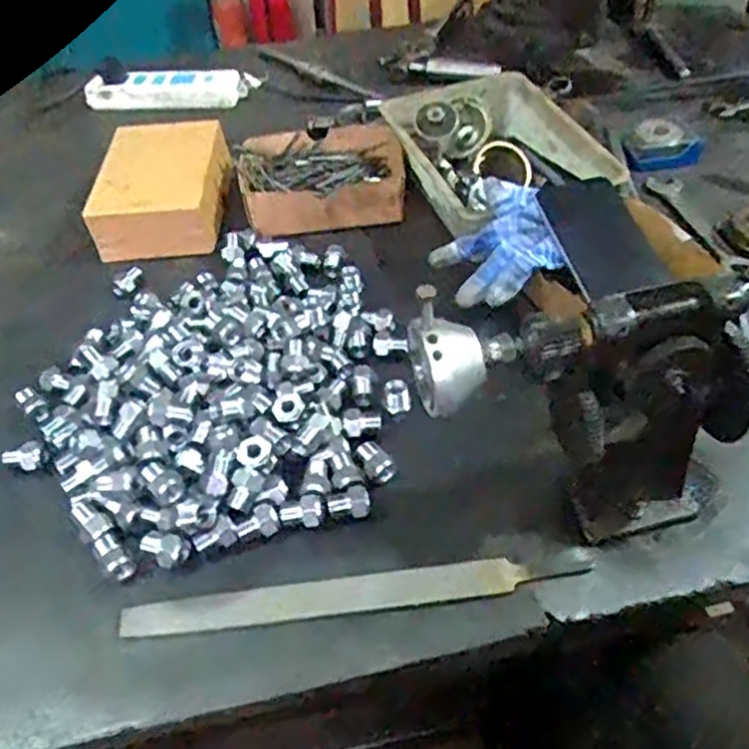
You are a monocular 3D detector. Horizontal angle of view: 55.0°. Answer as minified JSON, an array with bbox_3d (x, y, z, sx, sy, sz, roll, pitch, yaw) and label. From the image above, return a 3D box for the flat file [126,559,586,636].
[{"bbox_3d":[-0.015,0.140,0.464,0.290,0.009,0.022,-5,45,-2],"label":"flat file"}]

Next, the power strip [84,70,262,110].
[{"bbox_3d":[-0.273,-0.382,0.963,0.227,0.037,0.041,-1,45,2],"label":"power strip"}]

